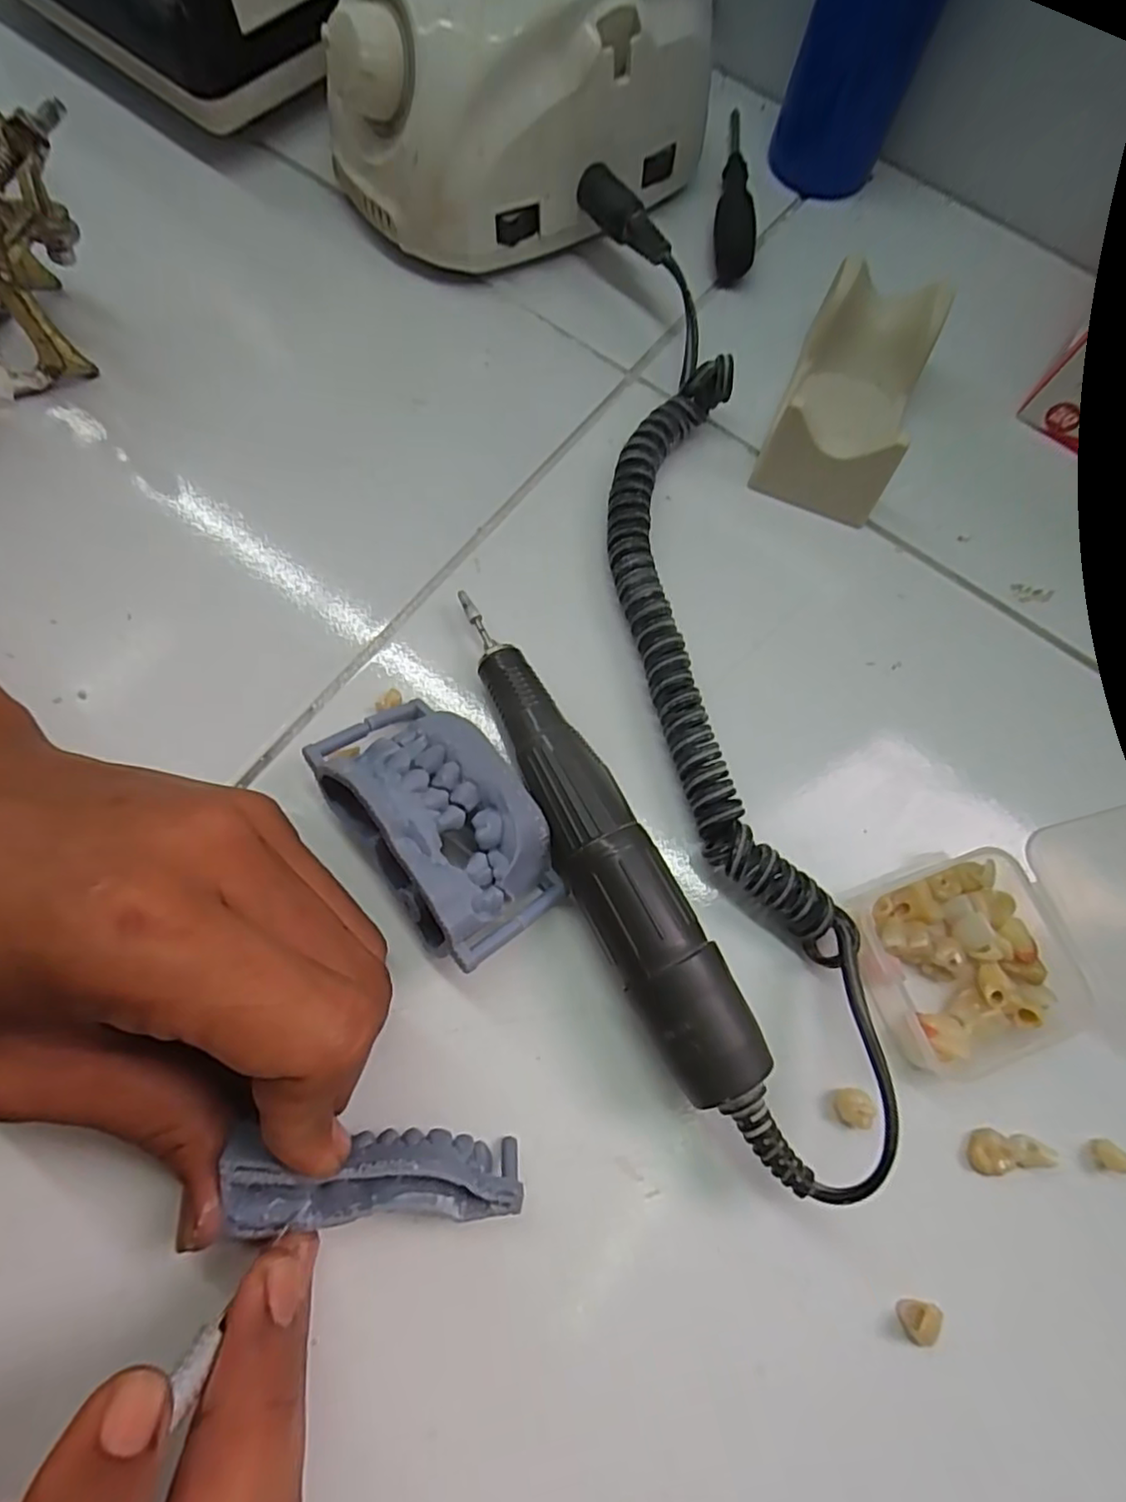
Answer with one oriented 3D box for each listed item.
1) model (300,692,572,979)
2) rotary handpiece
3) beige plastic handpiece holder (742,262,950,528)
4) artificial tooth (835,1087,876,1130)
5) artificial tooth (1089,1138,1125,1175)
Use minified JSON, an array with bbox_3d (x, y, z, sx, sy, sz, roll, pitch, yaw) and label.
[{"bbox_3d":[-0.035,0.019,0.192,0.046,0.031,0.080,-36,78,-12],"label":"model"},{"bbox_3d":[0.006,0.023,0.193,0.026,0.030,0.159,-29,76,-10],"label":"rotary handpiece"},{"bbox_3d":[0.110,-0.136,0.245,0.046,0.033,0.083,23,74,5],"label":"beige plastic handpiece holder"},{"bbox_3d":[0.084,0.103,0.185,0.009,0.009,0.010,7,73,0],"label":"artificial tooth"},{"bbox_3d":[0.158,0.117,0.185,0.006,0.008,0.008,-18,75,-8],"label":"artificial tooth"}]

